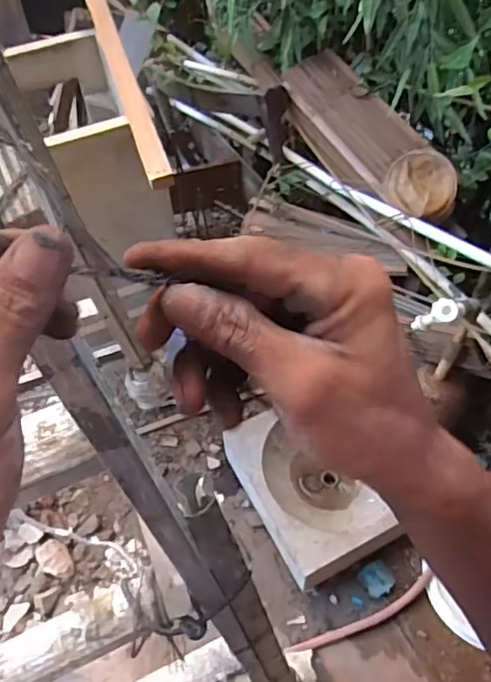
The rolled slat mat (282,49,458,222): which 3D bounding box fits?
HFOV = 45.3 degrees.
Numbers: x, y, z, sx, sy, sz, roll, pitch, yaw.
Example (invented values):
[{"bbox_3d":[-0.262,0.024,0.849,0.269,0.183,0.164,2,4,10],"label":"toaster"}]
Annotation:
[{"bbox_3d":[0.277,-0.480,1.337,0.134,0.121,0.515,-28,60,-17],"label":"rolled slat mat"}]

